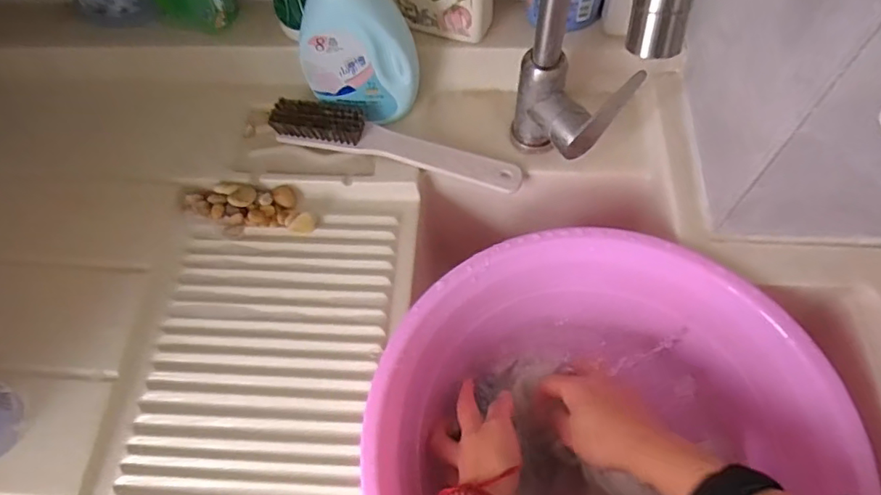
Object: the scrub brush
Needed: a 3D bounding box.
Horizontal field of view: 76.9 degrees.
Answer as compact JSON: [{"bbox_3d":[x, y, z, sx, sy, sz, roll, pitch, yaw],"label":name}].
[{"bbox_3d":[-0.045,-0.101,0.536,0.247,0.039,0.033,13,65,9],"label":"scrub brush"}]

